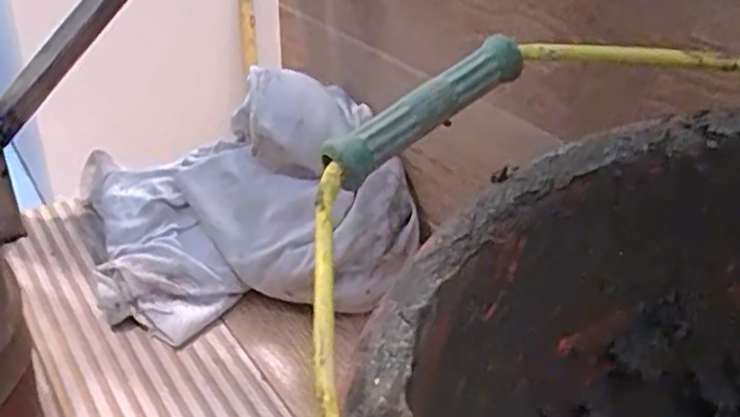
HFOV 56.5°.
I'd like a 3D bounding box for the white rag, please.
[{"bbox_3d":[-0.084,-0.011,0.461,0.203,0.109,0.176,-9,32,-18],"label":"white rag"}]

